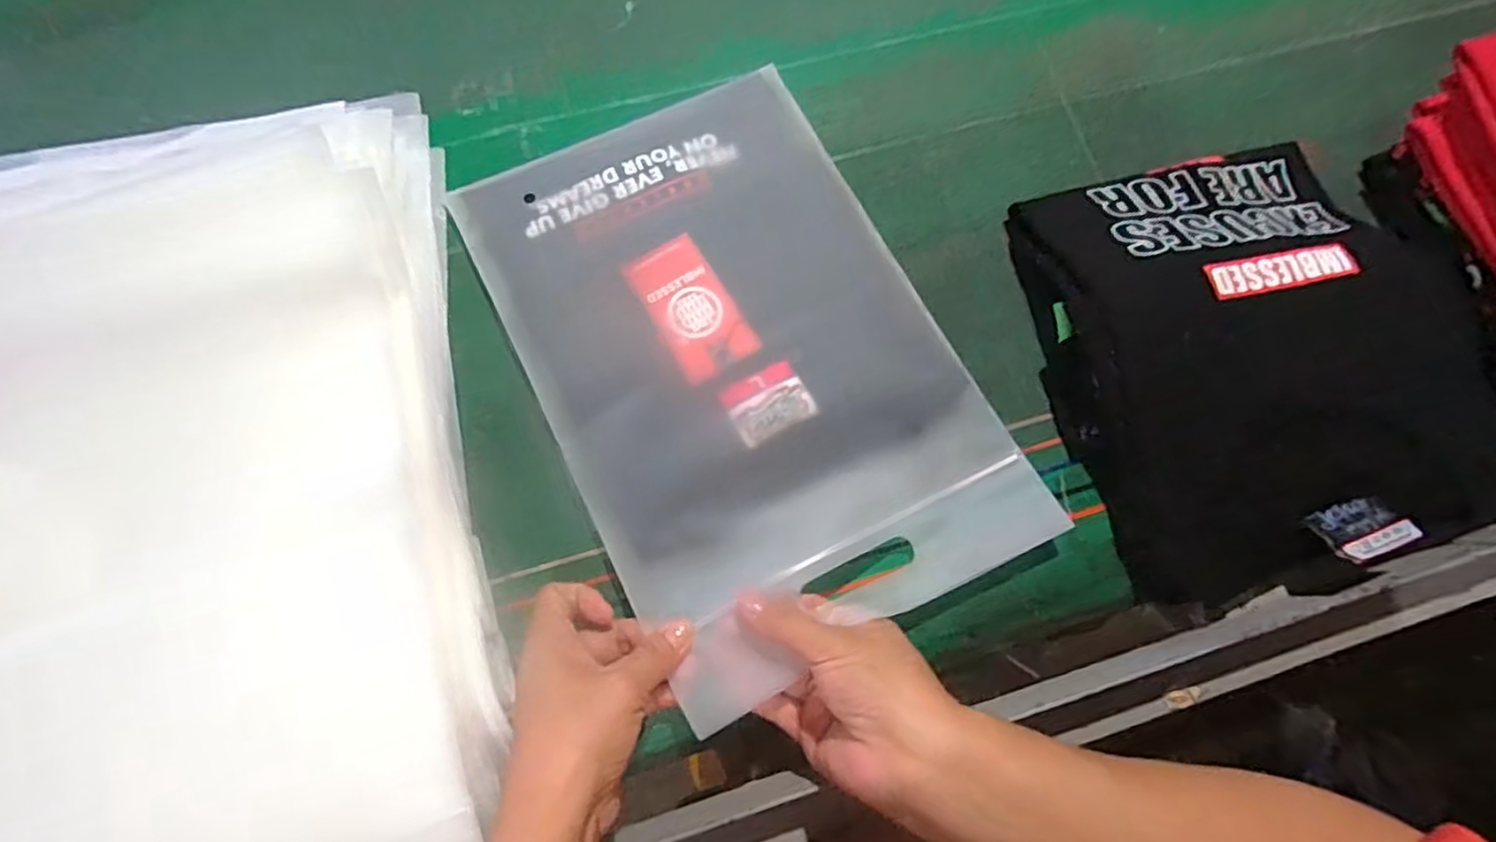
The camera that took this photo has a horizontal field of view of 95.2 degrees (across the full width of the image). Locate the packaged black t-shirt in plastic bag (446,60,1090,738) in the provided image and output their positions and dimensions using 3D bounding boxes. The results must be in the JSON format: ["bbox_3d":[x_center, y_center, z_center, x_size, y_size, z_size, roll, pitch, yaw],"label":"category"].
[{"bbox_3d":[-0.005,-0.042,0.421,0.239,0.019,0.358,-27,78,-9],"label":"packaged black t-shirt in plastic bag"}]

